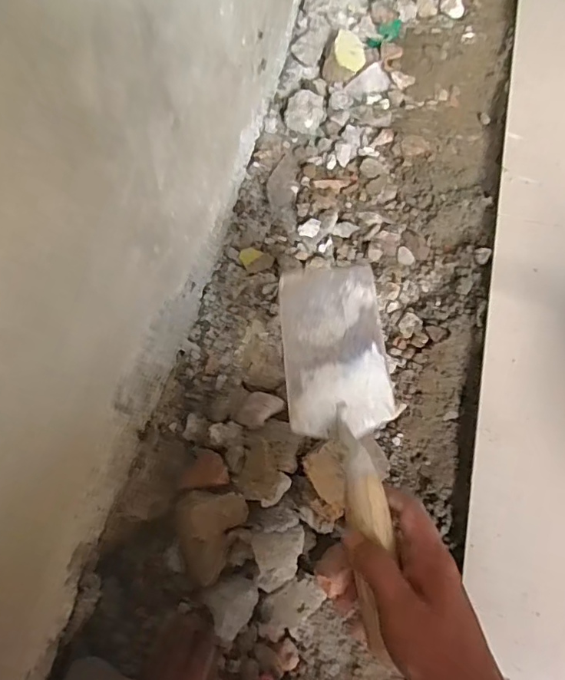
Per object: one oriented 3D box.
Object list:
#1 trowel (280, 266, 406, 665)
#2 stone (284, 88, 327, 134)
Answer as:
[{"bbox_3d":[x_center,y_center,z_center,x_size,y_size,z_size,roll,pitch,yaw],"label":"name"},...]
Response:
[{"bbox_3d":[0.054,0.079,0.399,0.089,0.050,0.274,-7,73,0],"label":"trowel"},{"bbox_3d":[0.032,-0.331,0.729,0.050,0.034,0.066,23,70,12],"label":"stone"}]

